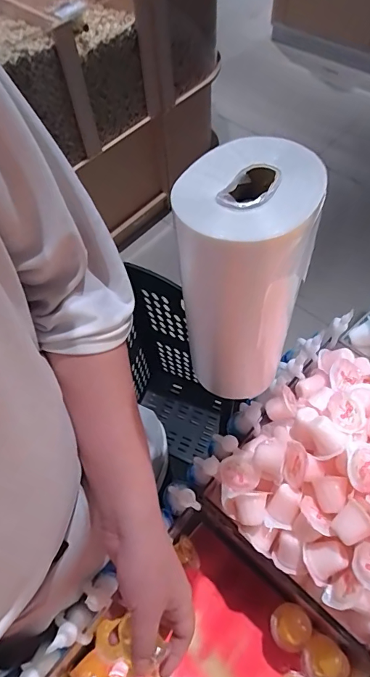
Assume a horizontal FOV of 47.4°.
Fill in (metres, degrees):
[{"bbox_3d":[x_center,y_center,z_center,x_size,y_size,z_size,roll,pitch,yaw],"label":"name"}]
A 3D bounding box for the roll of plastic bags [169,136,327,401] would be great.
[{"bbox_3d":[0.052,-0.040,0.387,0.084,0.251,0.095,26,64,17],"label":"roll of plastic bags"}]

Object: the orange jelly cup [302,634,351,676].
[{"bbox_3d":[0.159,0.367,0.476,0.043,0.033,0.047,-1,59,2],"label":"orange jelly cup"}]

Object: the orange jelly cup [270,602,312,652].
[{"bbox_3d":[0.124,0.339,0.493,0.044,0.034,0.047,-1,59,2],"label":"orange jelly cup"}]

